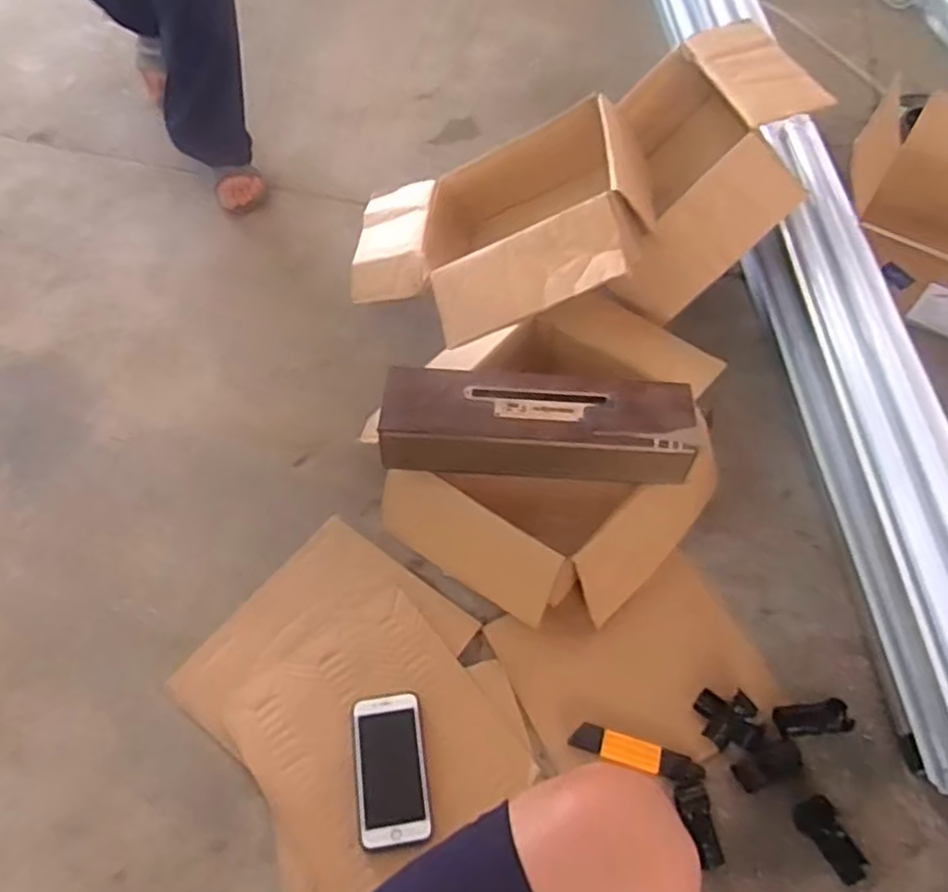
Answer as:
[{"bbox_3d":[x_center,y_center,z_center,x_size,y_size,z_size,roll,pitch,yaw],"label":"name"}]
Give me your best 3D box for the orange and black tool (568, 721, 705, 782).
[{"bbox_3d":[0.186,0.350,0.799,0.148,0.008,0.034,15,56,9],"label":"orange and black tool"}]

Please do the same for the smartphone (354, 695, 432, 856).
[{"bbox_3d":[-0.092,0.357,0.784,0.079,0.012,0.155,-6,55,-6],"label":"smartphone"}]

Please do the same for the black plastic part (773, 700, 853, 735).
[{"bbox_3d":[0.394,0.316,0.815,0.084,0.024,0.031,-3,55,-4],"label":"black plastic part"}]

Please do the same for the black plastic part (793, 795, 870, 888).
[{"bbox_3d":[0.384,0.424,0.756,0.041,0.022,0.085,-20,58,-15],"label":"black plastic part"}]

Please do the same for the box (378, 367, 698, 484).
[{"bbox_3d":[0.076,-0.024,0.856,0.368,0.075,0.110,3,55,0],"label":"box"}]

